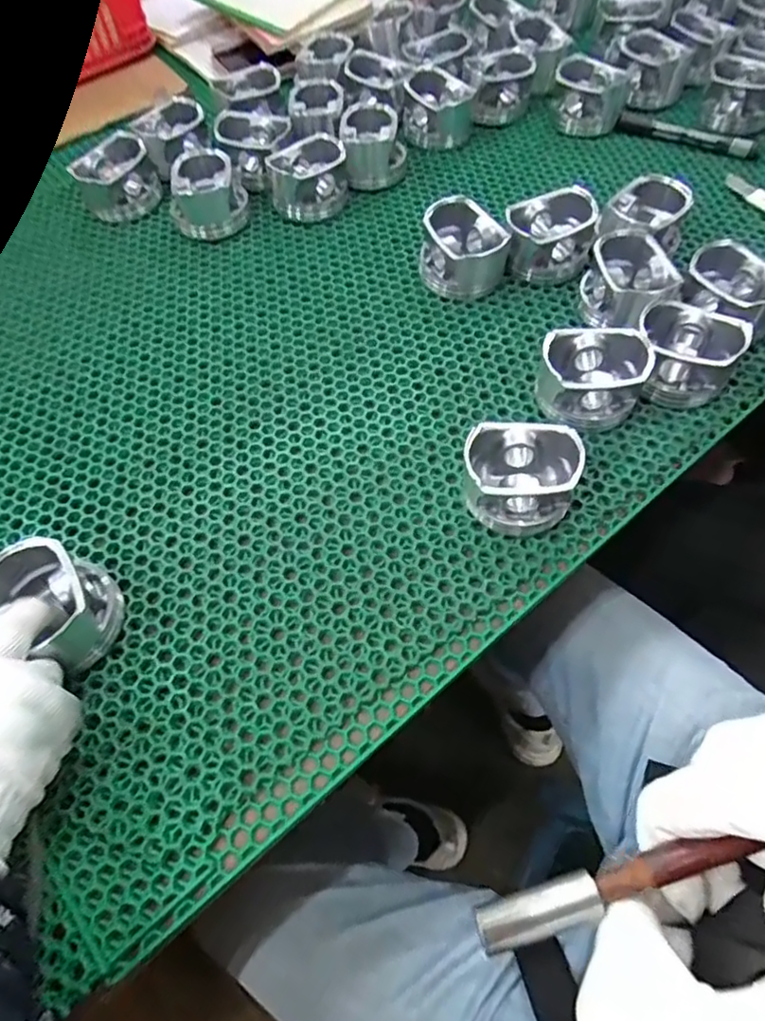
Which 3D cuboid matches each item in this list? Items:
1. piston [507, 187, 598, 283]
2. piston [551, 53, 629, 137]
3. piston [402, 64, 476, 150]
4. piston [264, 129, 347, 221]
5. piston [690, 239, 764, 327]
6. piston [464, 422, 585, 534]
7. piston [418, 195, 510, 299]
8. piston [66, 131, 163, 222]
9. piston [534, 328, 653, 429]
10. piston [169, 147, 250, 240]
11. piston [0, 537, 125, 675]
[{"bbox_3d":[0.148,-0.241,0.520,0.072,0.051,0.072,-2,62,2],"label":"piston"},{"bbox_3d":[0.222,-0.448,0.630,0.073,0.054,0.073,15,63,10],"label":"piston"},{"bbox_3d":[0.060,-0.431,0.628,0.071,0.056,0.071,-6,62,0],"label":"piston"},{"bbox_3d":[-0.072,-0.329,0.584,0.072,0.048,0.072,-10,62,-3],"label":"piston"},{"bbox_3d":[0.282,-0.175,0.481,0.074,0.049,0.074,-1,62,2],"label":"piston"},{"bbox_3d":[0.094,-0.022,0.404,0.078,0.046,0.069,12,63,9],"label":"piston"},{"bbox_3d":[0.071,-0.230,0.518,0.073,0.053,0.073,8,62,7],"label":"piston"},{"bbox_3d":[-0.268,-0.335,0.593,0.072,0.048,0.072,-1,62,2],"label":"piston"},{"bbox_3d":[0.156,-0.099,0.441,0.071,0.049,0.061,9,62,8],"label":"piston"},{"bbox_3d":[-0.172,-0.313,0.574,0.071,0.052,0.071,-14,62,-5],"label":"piston"},{"bbox_3d":[-0.204,0.055,0.365,0.069,0.062,0.058,33,68,18],"label":"piston"}]

